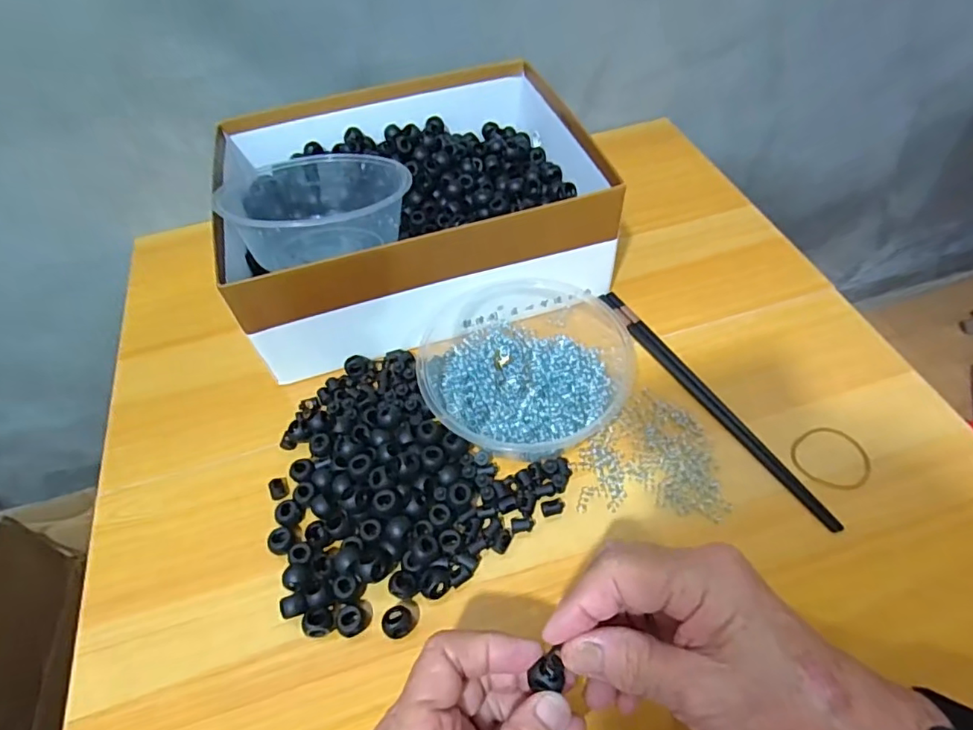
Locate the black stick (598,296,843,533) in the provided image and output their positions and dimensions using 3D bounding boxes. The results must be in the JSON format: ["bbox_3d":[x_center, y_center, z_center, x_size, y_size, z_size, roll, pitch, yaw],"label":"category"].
[{"bbox_3d":[0.162,0.022,0.410,0.014,0.006,0.233,-27,56,-15],"label":"black stick"}]

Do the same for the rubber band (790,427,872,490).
[{"bbox_3d":[0.236,0.064,0.380,0.049,0.004,0.047,-2,53,3],"label":"rubber band"}]

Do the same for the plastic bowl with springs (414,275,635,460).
[{"bbox_3d":[0.036,-0.006,0.412,0.163,0.051,0.154,-2,53,3],"label":"plastic bowl with springs"}]

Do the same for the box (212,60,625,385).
[{"bbox_3d":[-0.057,-0.143,0.491,0.323,0.102,0.242,-16,54,-8],"label":"box"}]

